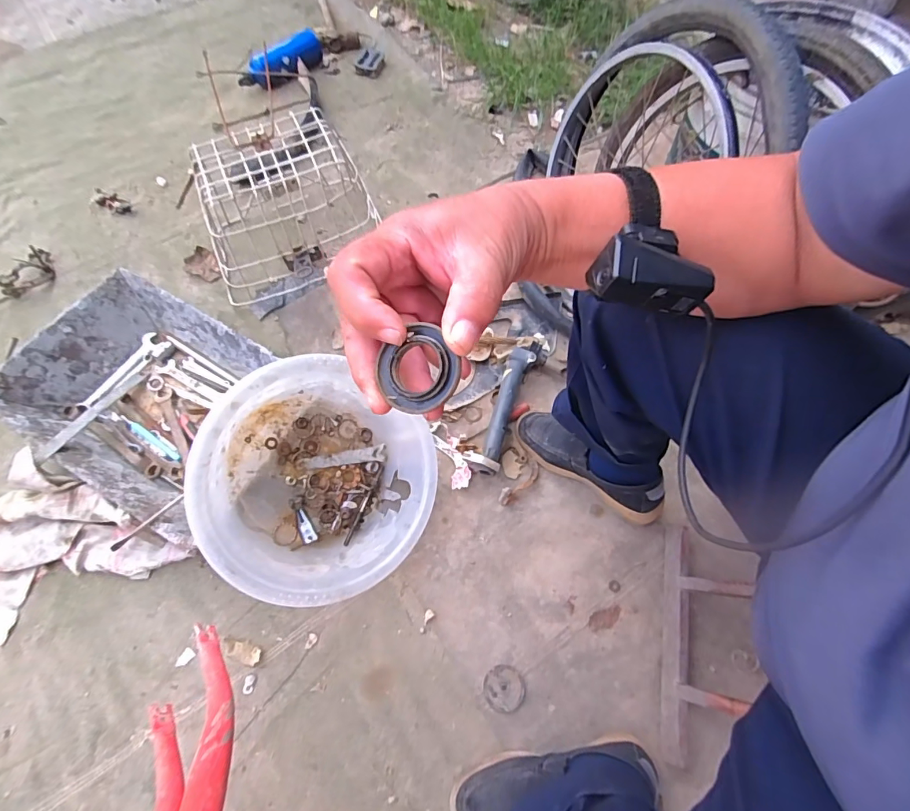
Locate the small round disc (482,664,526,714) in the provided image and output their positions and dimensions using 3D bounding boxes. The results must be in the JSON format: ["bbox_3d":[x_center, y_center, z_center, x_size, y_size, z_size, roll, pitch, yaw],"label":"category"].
[{"bbox_3d":[0.073,0.418,0.670,0.061,0.004,0.059,0,66,0],"label":"small round disc"}]

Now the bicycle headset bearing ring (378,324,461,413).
[{"bbox_3d":[-0.018,-0.017,0.225,0.039,0.005,0.039,-1,87,18],"label":"bicycle headset bearing ring"}]

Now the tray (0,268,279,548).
[{"bbox_3d":[-0.502,-0.015,0.782,0.422,0.106,0.324,29,69,12],"label":"tray"}]

